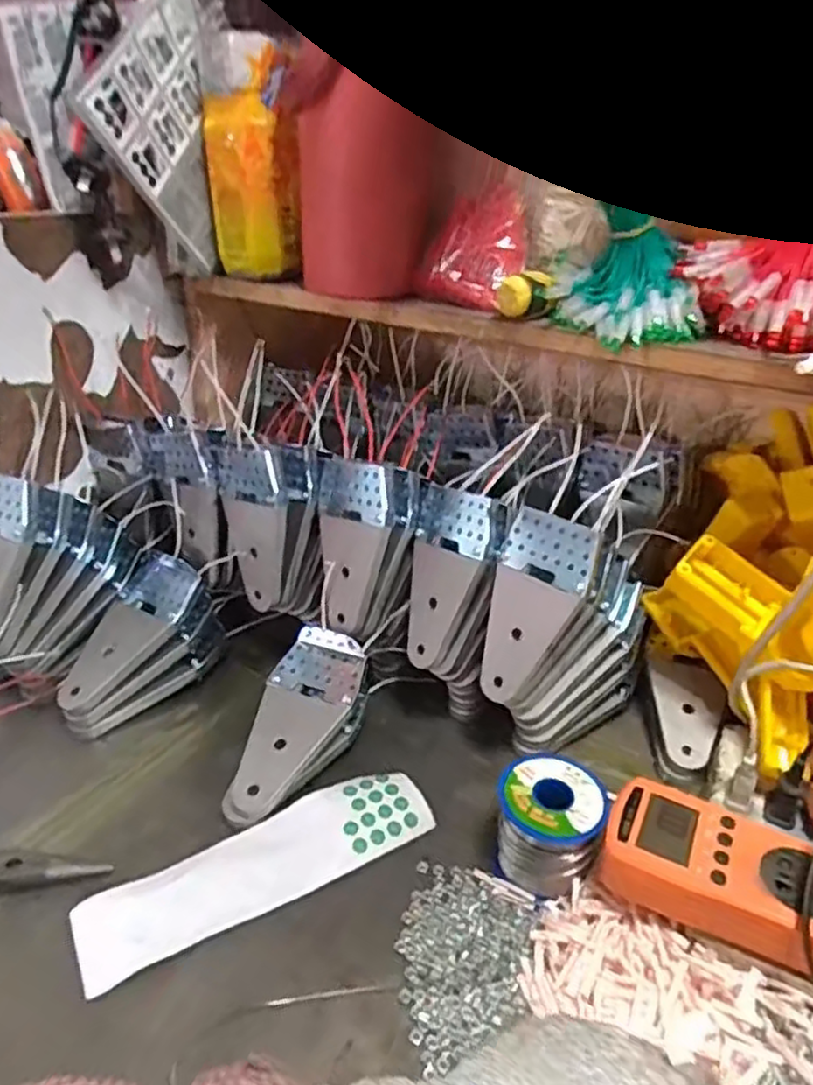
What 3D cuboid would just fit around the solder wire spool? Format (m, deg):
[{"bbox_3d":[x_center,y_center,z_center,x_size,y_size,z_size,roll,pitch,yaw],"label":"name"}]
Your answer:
[{"bbox_3d":[0.090,0.177,0.438,0.062,0.058,0.060,12,31,17],"label":"solder wire spool"}]

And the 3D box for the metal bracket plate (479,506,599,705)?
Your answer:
[{"bbox_3d":[0.087,0.048,0.487,0.065,0.134,0.007,20,8,30],"label":"metal bracket plate"}]

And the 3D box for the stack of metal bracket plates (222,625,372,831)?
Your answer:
[{"bbox_3d":[-0.079,0.137,0.512,0.065,0.035,0.150,11,49,20],"label":"stack of metal bracket plates"}]

